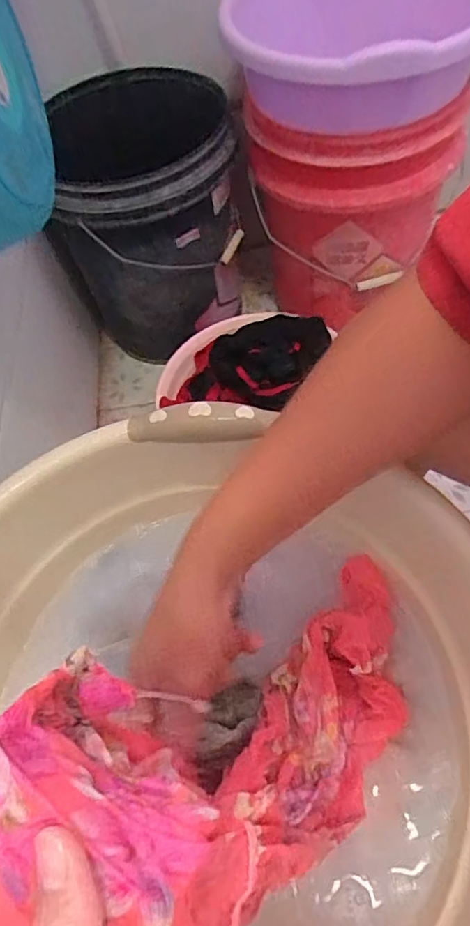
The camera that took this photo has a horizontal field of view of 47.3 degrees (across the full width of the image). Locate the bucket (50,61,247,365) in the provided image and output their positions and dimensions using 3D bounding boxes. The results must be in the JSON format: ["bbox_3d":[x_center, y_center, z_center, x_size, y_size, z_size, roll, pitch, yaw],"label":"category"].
[{"bbox_3d":[-0.129,-0.391,0.907,0.294,0.342,0.289,-15,59,0],"label":"bucket"}]

